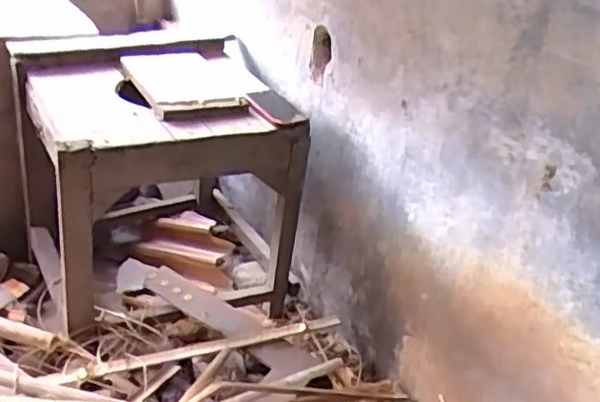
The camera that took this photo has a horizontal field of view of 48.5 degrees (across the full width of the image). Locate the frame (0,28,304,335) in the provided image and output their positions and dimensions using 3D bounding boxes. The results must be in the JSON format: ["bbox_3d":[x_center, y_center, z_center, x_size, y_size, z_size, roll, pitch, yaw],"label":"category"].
[{"bbox_3d":[-0.280,-0.039,1.316,0.451,0.425,0.434,-7,31,-20],"label":"frame"}]

